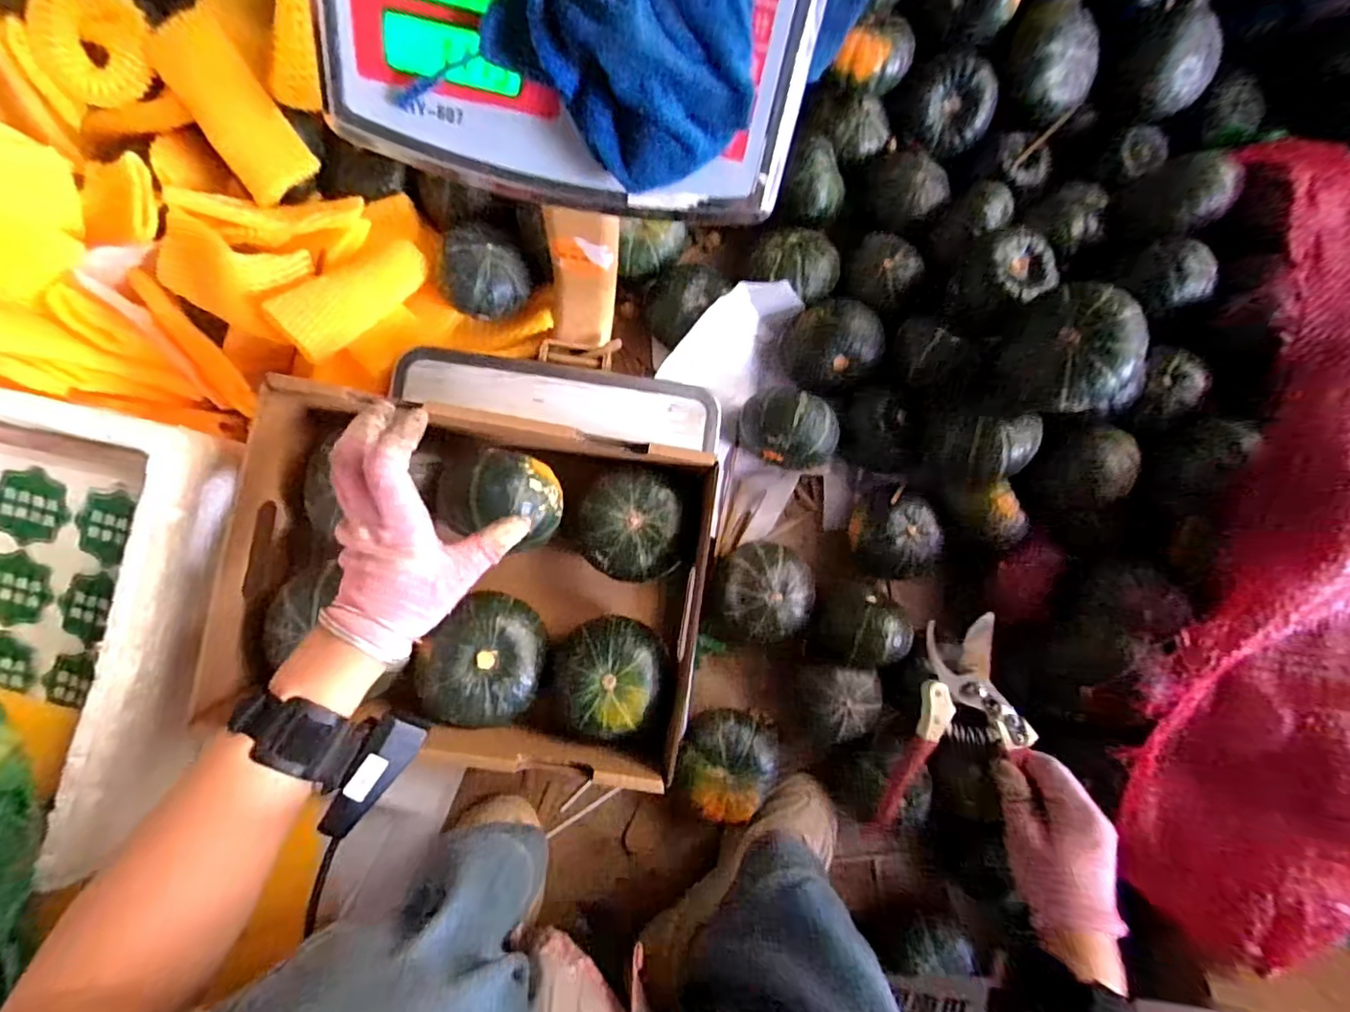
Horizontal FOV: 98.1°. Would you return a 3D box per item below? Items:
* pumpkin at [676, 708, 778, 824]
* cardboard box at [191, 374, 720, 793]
[{"bbox_3d":[0.052,0.257,0.595,0.100,0.060,0.099,0,86,-5],"label":"pumpkin"},{"bbox_3d":[-0.164,0.060,0.478,0.340,0.100,0.255,10,85,-5],"label":"cardboard box"}]

